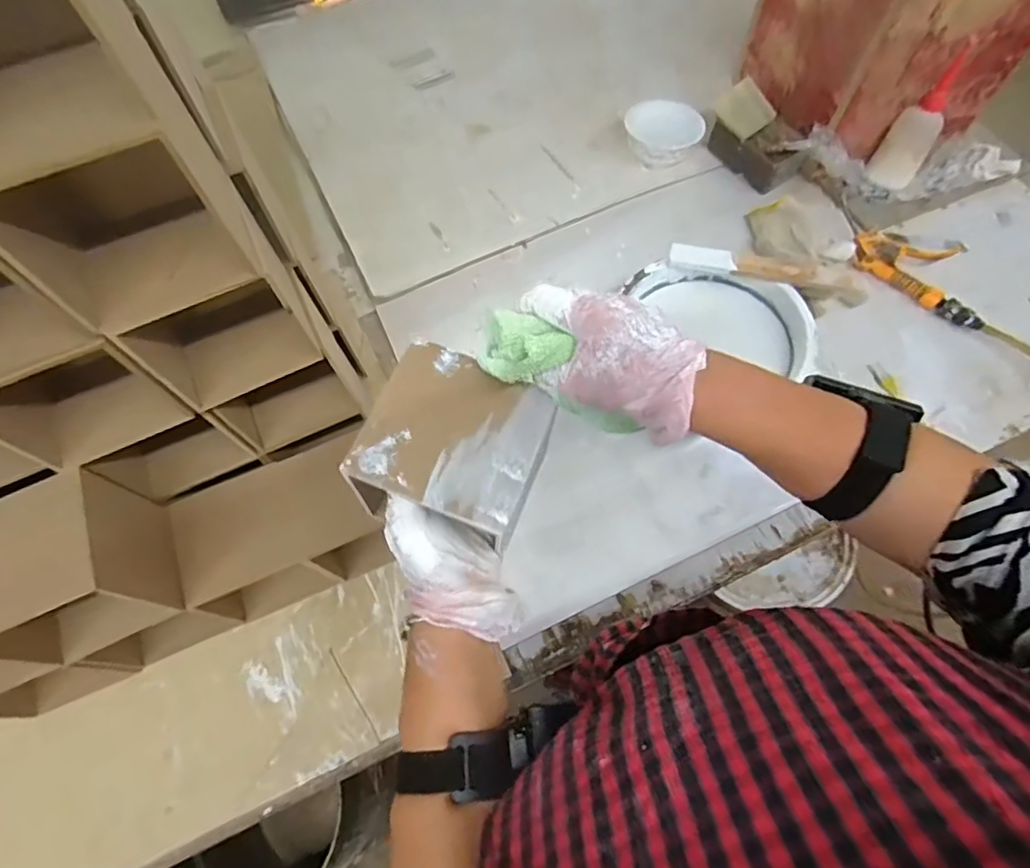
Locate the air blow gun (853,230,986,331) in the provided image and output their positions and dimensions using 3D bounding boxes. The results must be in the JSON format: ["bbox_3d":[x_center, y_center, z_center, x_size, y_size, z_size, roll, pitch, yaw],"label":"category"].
[{"bbox_3d":[0.543,-0.219,0.765,0.179,0.028,0.109,41,73,19],"label":"air blow gun"}]

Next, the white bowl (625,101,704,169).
[{"bbox_3d":[0.221,-0.445,0.854,0.097,0.053,0.096,-1,65,2],"label":"white bowl"}]

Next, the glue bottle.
[{"bbox_3d":[0.542,-0.416,0.774,0.058,0.168,0.033,32,49,16],"label":"glue bottle"}]

